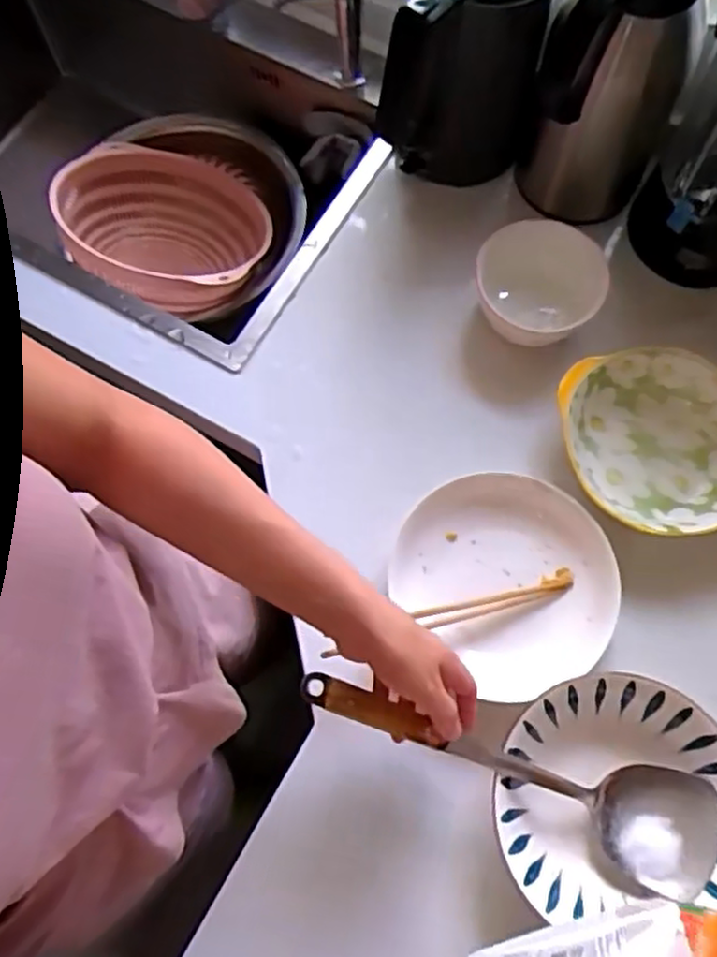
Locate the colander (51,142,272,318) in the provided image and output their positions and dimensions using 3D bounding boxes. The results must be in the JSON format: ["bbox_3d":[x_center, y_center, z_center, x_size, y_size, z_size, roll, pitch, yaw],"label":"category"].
[{"bbox_3d":[-0.250,-0.319,0.966,0.291,0.131,0.301,17,48,-13],"label":"colander"}]

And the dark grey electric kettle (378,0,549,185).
[{"bbox_3d":[0.106,-0.433,0.740,0.152,0.220,0.152,0,73,1],"label":"dark grey electric kettle"}]

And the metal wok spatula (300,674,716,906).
[{"bbox_3d":[0.118,0.234,0.564,0.345,0.050,0.090,21,74,-9],"label":"metal wok spatula"}]

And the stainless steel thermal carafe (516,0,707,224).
[{"bbox_3d":[0.243,-0.388,0.702,0.133,0.281,0.145,22,75,8],"label":"stainless steel thermal carafe"}]

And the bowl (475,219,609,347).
[{"bbox_3d":[0.182,-0.198,0.760,0.124,0.080,0.128,0,73,1],"label":"bowl"}]

